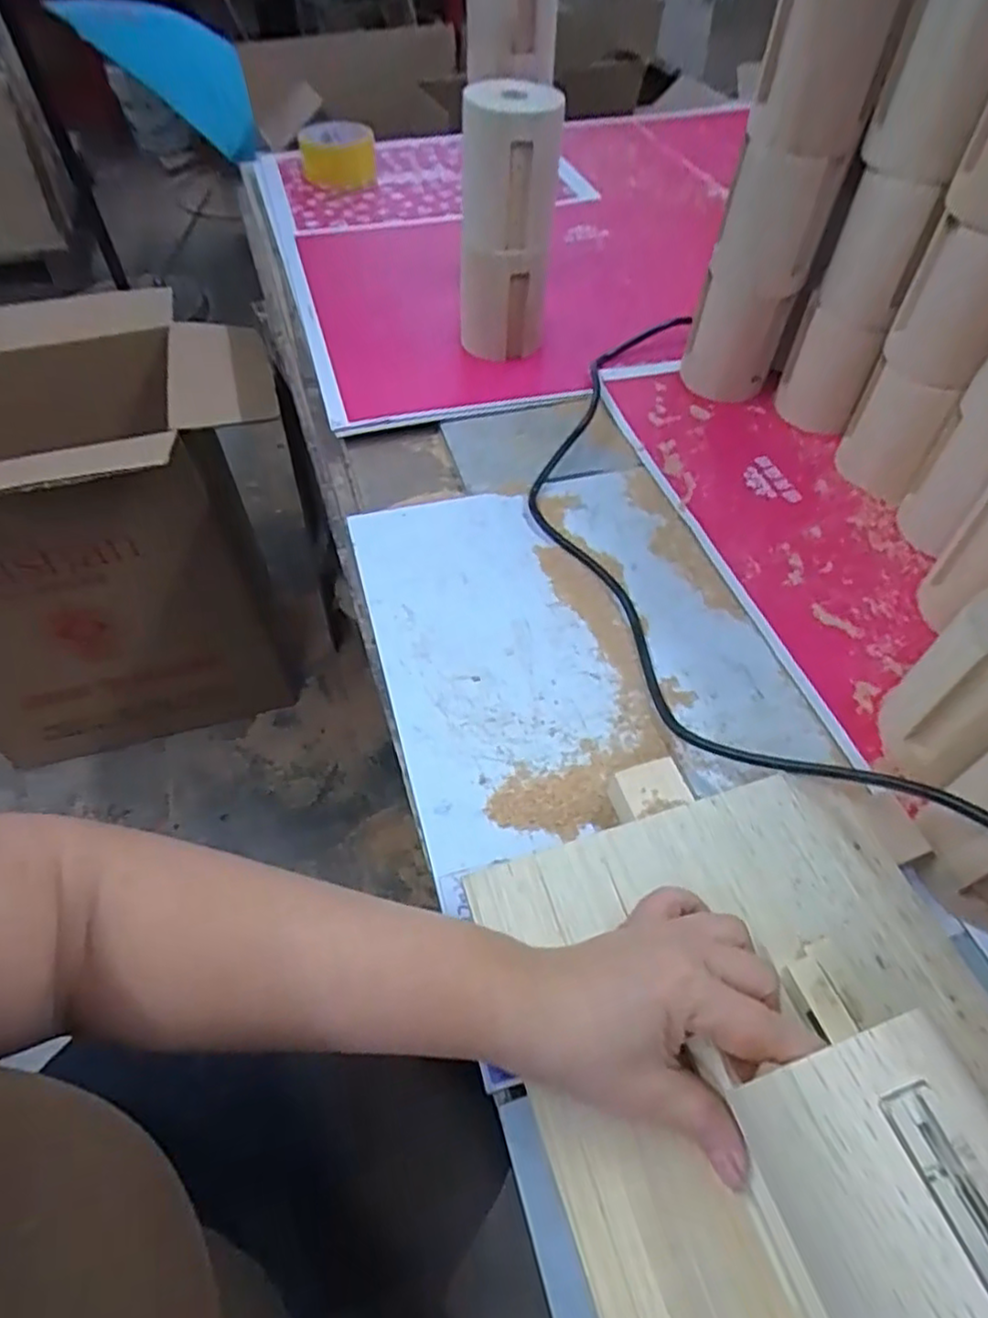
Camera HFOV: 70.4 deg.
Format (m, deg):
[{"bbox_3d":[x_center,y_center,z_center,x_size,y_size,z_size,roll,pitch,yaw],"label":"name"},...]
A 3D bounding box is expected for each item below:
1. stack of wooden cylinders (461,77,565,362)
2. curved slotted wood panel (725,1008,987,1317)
[{"bbox_3d":[0.011,-0.397,0.651,0.084,0.202,0.080,4,52,2],"label":"stack of wooden cylinders"},{"bbox_3d":[0.128,0.170,0.210,0.064,0.032,0.097,-15,54,-13],"label":"curved slotted wood panel"}]

